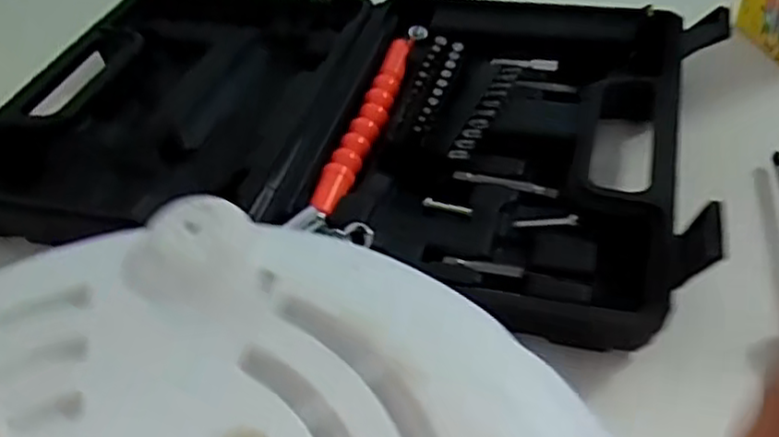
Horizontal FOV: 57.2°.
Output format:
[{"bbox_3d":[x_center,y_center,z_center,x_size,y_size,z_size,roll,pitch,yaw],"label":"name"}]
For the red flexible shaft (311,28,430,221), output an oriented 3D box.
[{"bbox_3d":[-0.008,-0.056,0.366,0.014,0.009,0.146,9,46,17],"label":"red flexible shaft"}]

